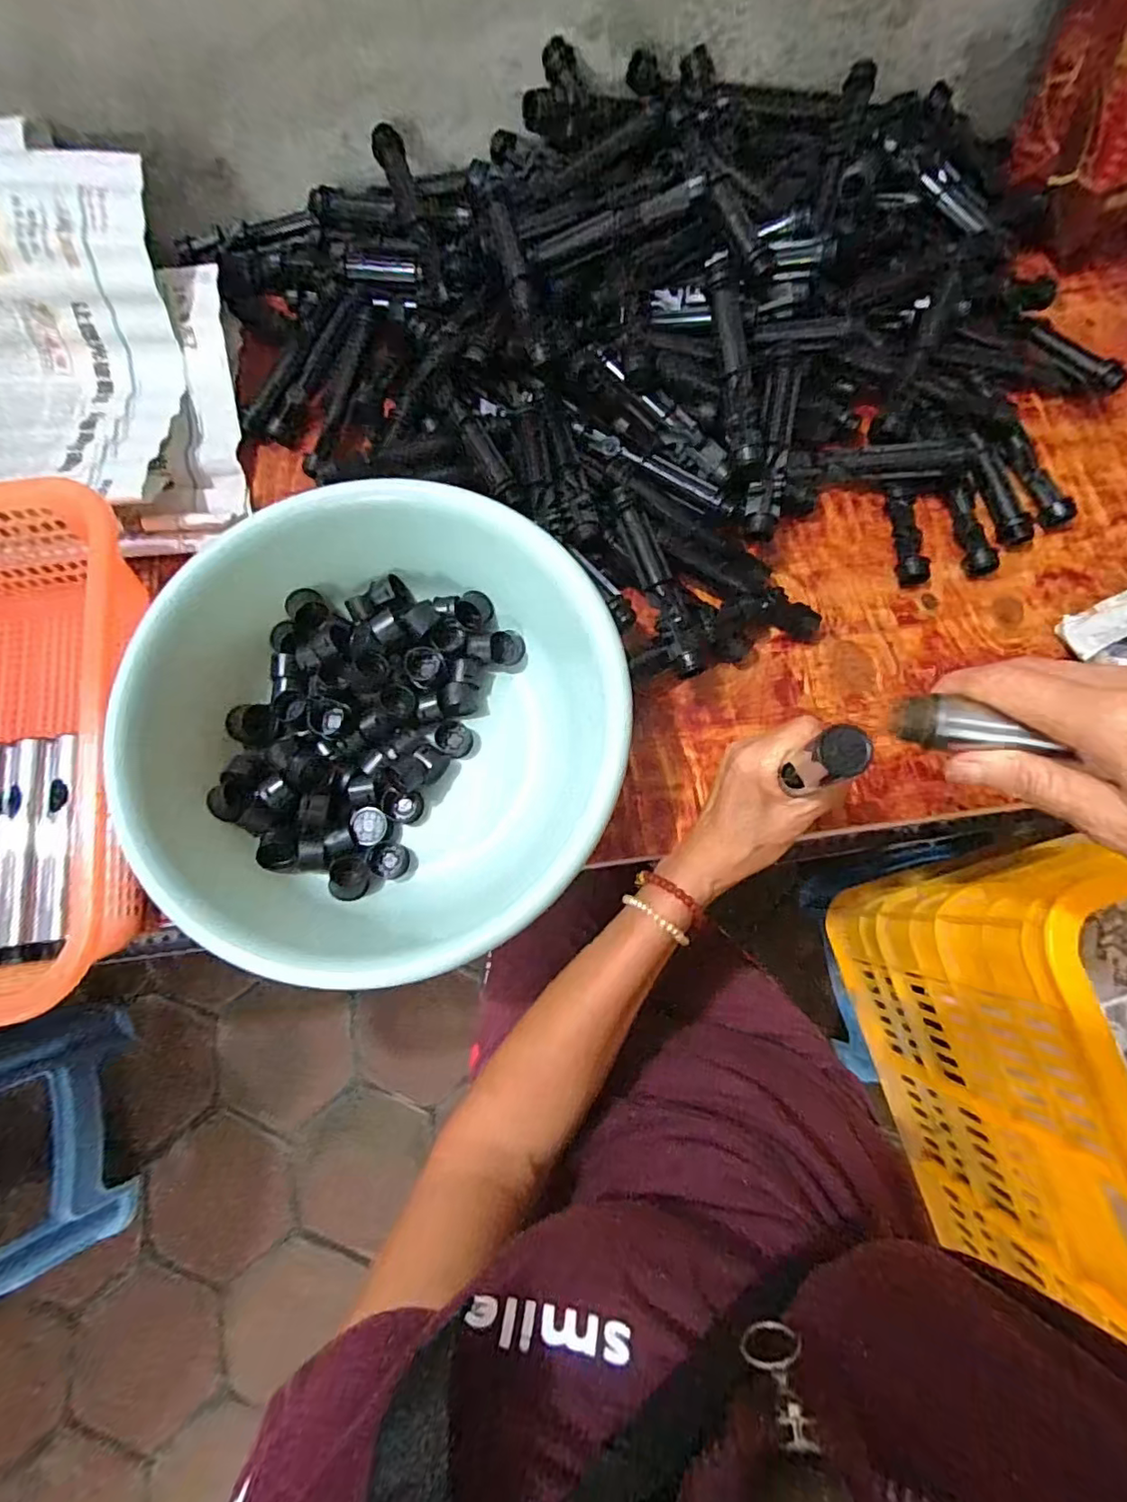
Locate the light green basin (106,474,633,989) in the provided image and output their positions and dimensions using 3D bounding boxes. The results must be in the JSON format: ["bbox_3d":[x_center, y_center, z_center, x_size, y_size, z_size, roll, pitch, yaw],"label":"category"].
[{"bbox_3d":[-0.105,-0.031,0.391,0.291,0.095,0.269,0,76,0],"label":"light green basin"}]

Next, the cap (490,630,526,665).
[{"bbox_3d":[-0.041,-0.076,0.435,0.025,0.015,0.022,-11,77,-2],"label":"cap"}]

